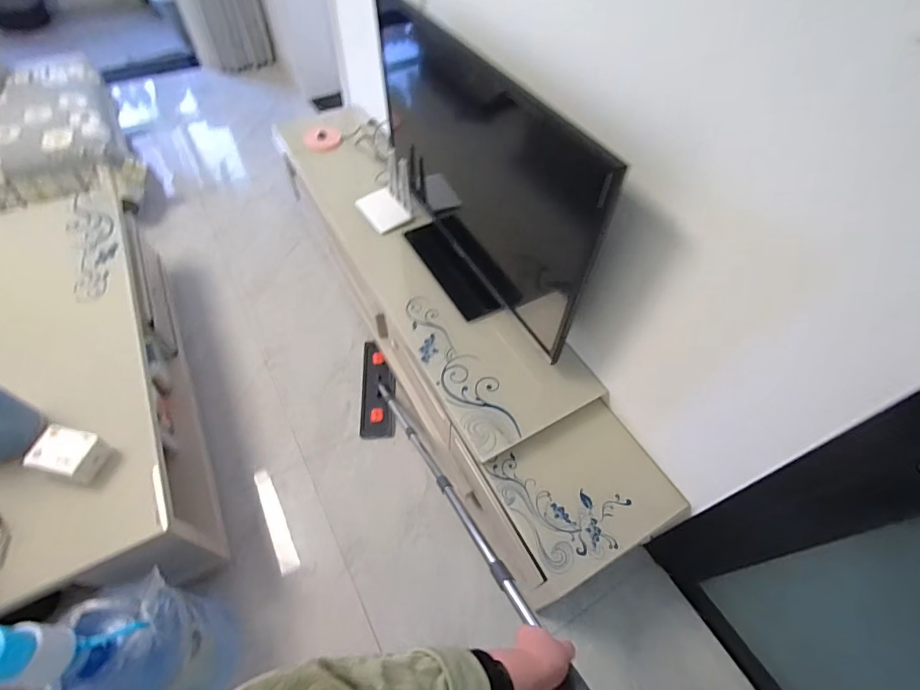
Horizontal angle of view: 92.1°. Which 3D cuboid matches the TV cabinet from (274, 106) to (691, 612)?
[{"bbox_3d":[-0.149,-0.174,1.584,0.420,0.374,2.029,-26,61,-19],"label":"TV cabinet"}]

